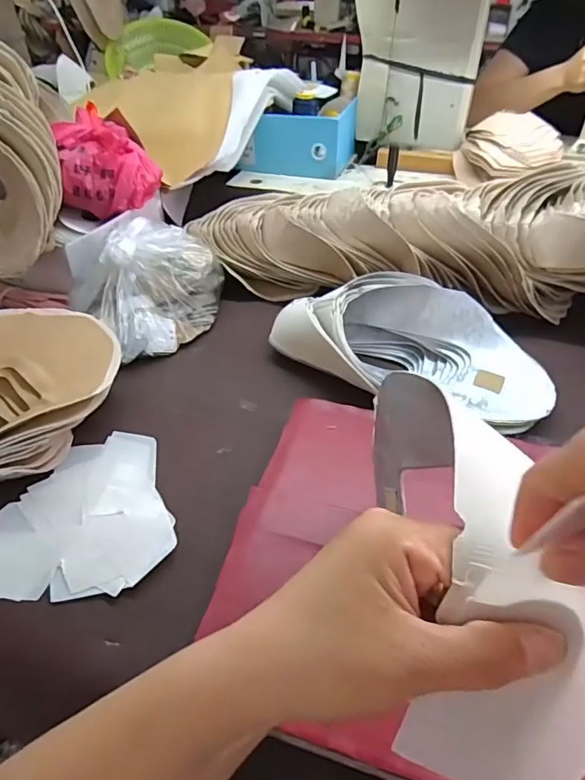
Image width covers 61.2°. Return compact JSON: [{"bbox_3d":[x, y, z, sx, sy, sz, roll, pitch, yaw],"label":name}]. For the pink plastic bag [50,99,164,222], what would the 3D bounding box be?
[{"bbox_3d":[-0.276,-0.348,0.755,0.137,0.109,0.153,-9,44,-10],"label":"pink plastic bag"}]

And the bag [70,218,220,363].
[{"bbox_3d":[-0.183,-0.145,0.652,0.147,0.110,0.198,33,52,30],"label":"bag"}]

